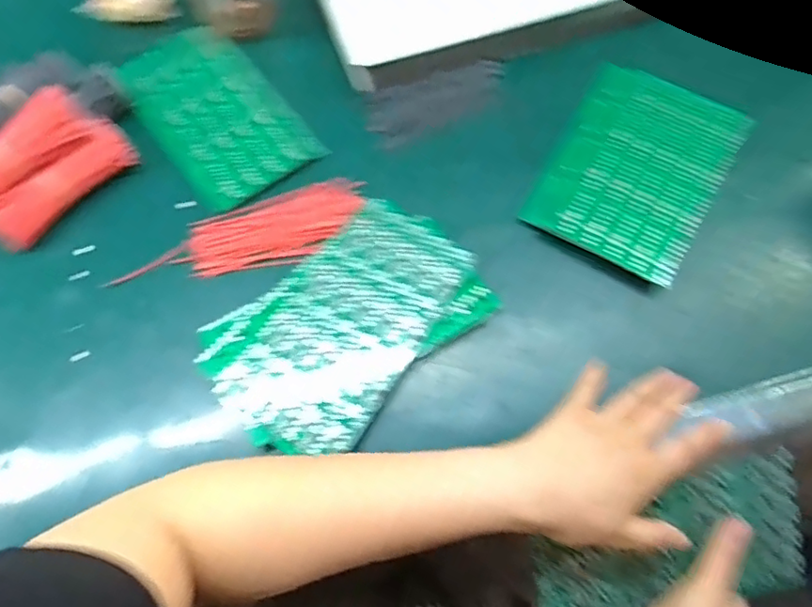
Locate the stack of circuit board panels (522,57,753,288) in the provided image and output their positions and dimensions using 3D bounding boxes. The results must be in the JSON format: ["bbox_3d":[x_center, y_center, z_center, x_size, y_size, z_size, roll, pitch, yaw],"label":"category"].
[{"bbox_3d":[0.195,-0.115,0.495,0.131,0.023,0.191,30,72,9],"label":"stack of circuit board panels"}]

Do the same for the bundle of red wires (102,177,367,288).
[{"bbox_3d":[-0.127,-0.053,0.474,0.196,0.009,0.063,-20,72,-9],"label":"bundle of red wires"}]

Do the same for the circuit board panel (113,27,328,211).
[{"bbox_3d":[-0.170,-0.172,0.522,0.111,0.005,0.187,-35,74,-15],"label":"circuit board panel"}]

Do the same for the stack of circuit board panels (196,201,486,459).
[{"bbox_3d":[-0.046,0.014,0.442,0.128,0.024,0.200,41,74,12],"label":"stack of circuit board panels"}]

